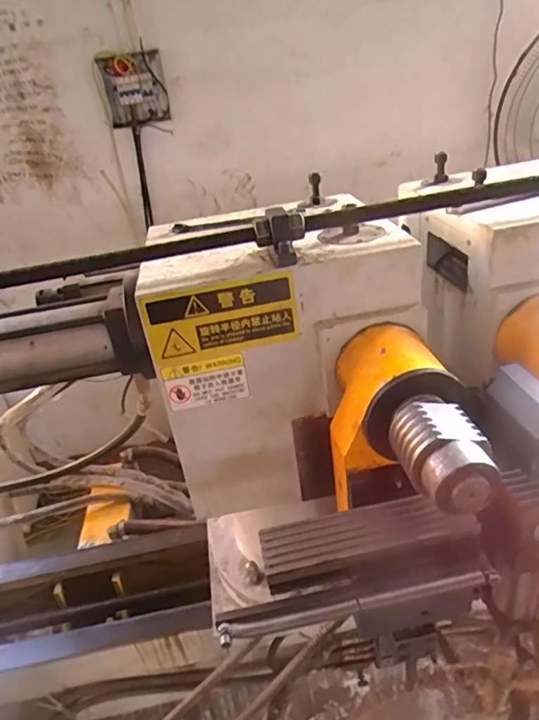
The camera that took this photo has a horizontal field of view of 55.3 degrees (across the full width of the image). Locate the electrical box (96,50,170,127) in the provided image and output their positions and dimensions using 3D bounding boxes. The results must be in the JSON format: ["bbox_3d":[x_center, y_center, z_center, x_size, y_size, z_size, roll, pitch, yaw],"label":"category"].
[{"bbox_3d":[-0.413,-0.831,1.594,0.187,0.192,0.067,-15,31,-10],"label":"electrical box"}]

